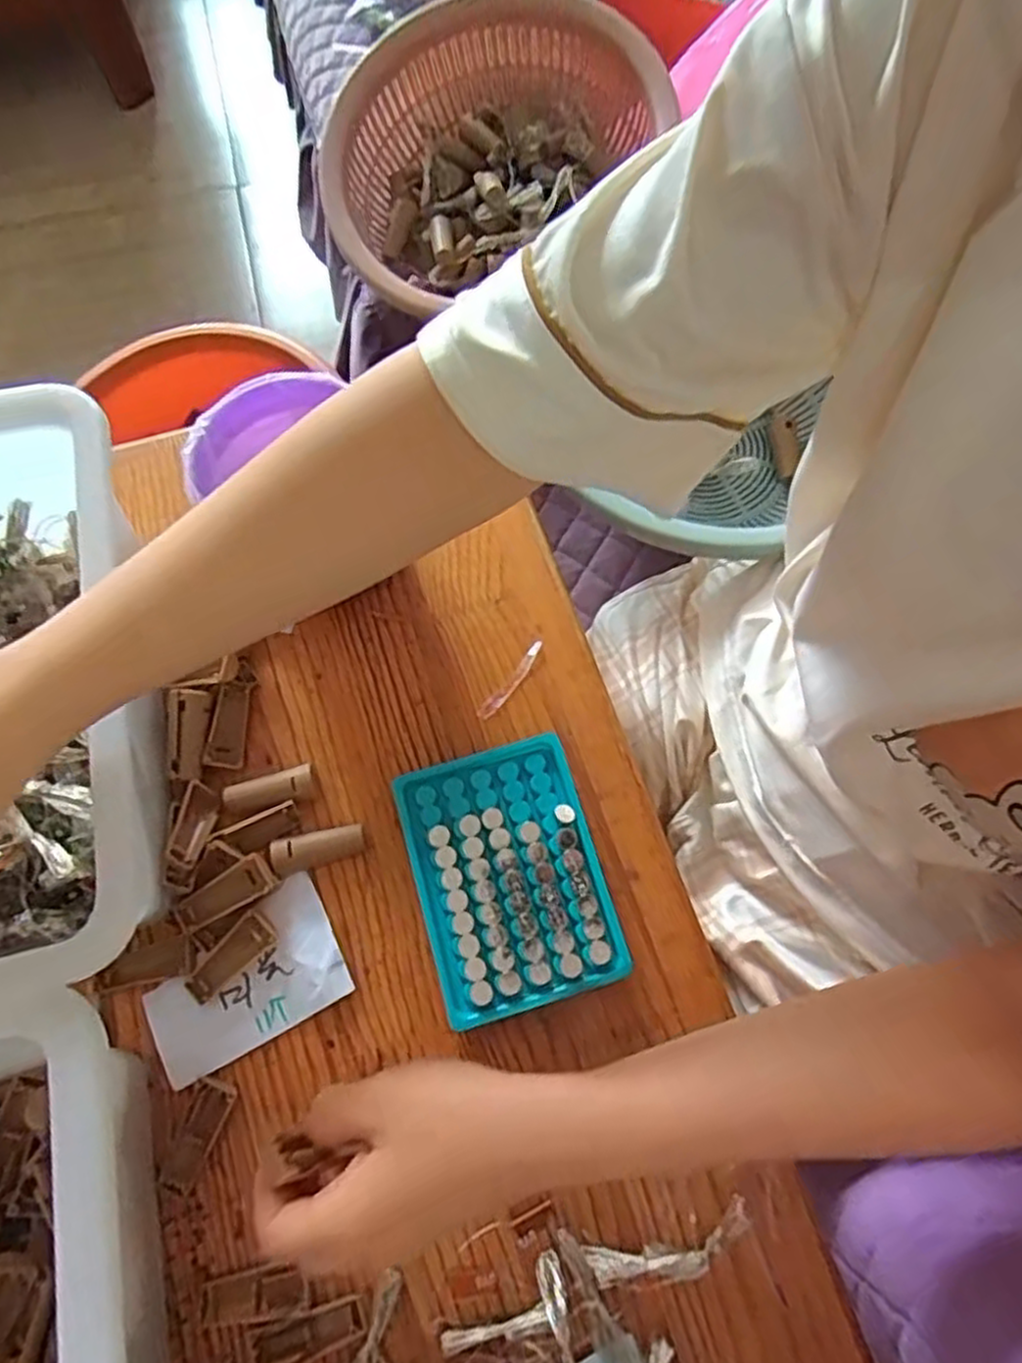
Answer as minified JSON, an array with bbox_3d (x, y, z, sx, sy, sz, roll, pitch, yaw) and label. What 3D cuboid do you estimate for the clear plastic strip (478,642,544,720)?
[{"bbox_3d":[0.001,-0.001,0.449,0.010,0.004,0.058,38,74,13],"label":"clear plastic strip"}]

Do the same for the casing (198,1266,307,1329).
[{"bbox_3d":[-0.119,0.284,0.345,0.048,0.006,0.018,-6,69,-2],"label":"casing"}]

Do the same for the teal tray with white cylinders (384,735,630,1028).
[{"bbox_3d":[-0.002,0.103,0.401,0.096,0.020,0.131,-16,70,-5],"label":"teal tray with white cylinders"}]

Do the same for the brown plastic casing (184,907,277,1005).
[{"bbox_3d":[-0.146,0.143,0.388,0.020,0.008,0.051,40,74,14],"label":"brown plastic casing"}]

